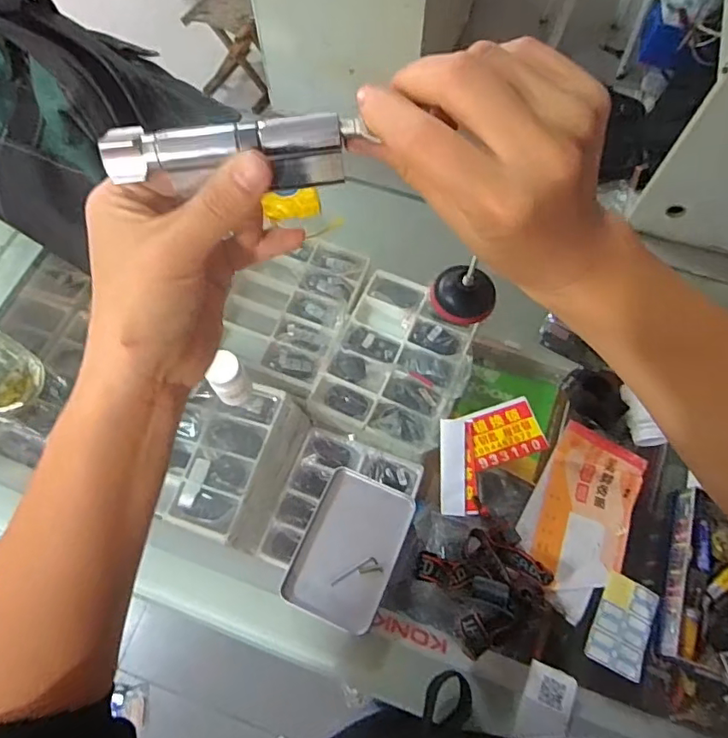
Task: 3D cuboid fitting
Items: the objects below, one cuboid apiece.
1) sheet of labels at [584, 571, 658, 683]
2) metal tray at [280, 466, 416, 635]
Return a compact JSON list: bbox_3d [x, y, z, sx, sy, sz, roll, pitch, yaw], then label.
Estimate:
[{"bbox_3d":[0.238,0.234,0.482,0.049,0.006,0.081,25,69,10],"label":"sheet of labels"},{"bbox_3d":[-0.013,0.169,0.502,0.088,0.008,0.131,21,68,9],"label":"metal tray"}]

